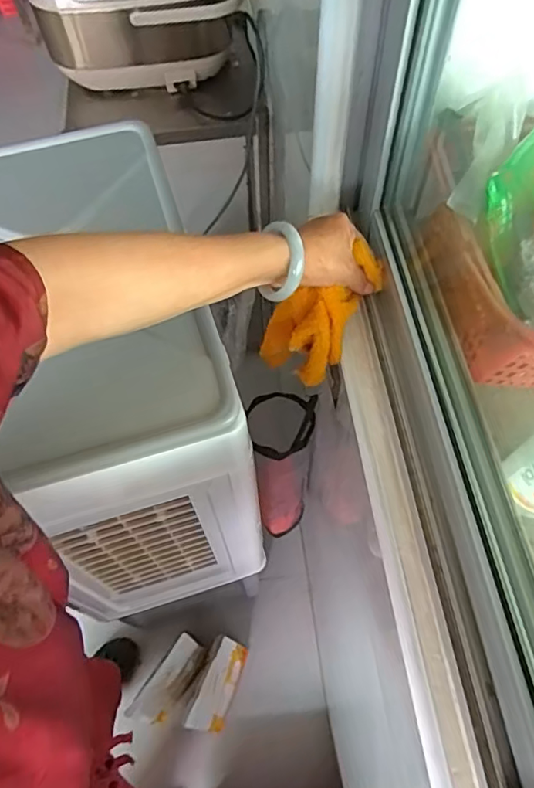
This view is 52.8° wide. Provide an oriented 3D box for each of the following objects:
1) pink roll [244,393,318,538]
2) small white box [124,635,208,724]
[{"bbox_3d":[0.023,0.116,0.870,0.084,0.396,0.103,-9,60,-3],"label":"pink roll"},{"bbox_3d":[-0.203,0.621,1.169,0.047,0.261,0.173,33,66,19],"label":"small white box"}]

